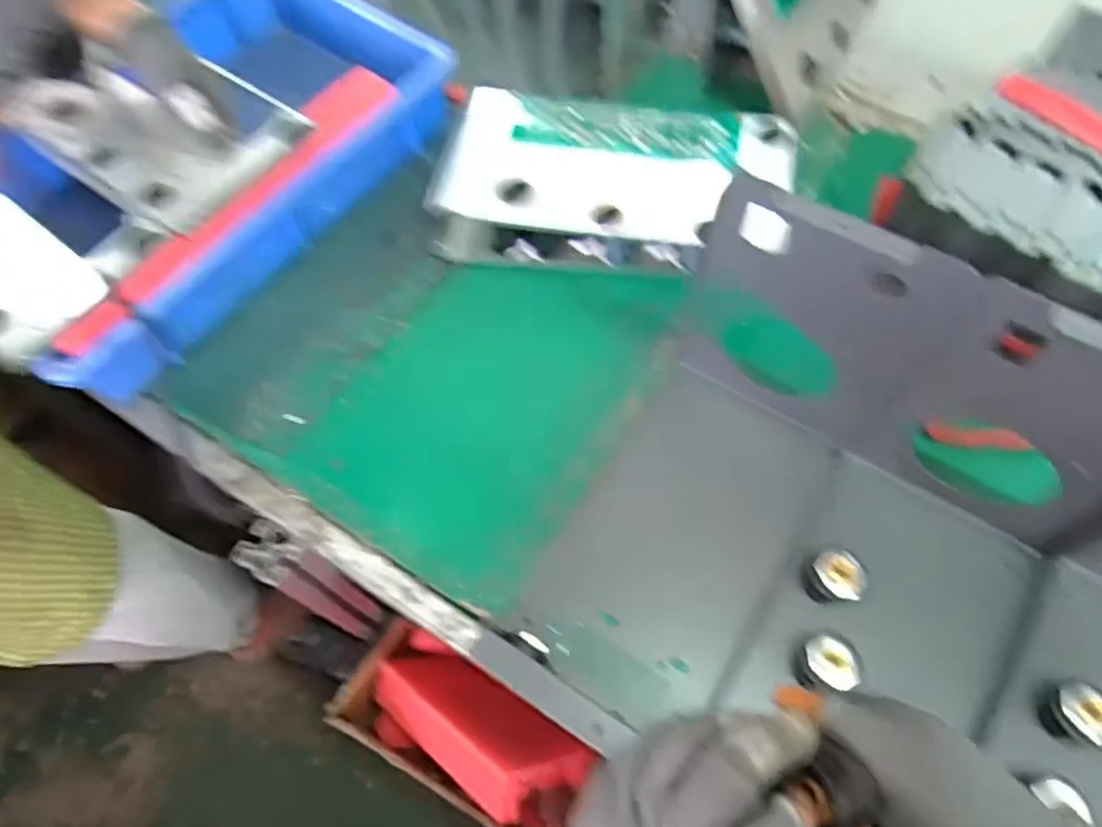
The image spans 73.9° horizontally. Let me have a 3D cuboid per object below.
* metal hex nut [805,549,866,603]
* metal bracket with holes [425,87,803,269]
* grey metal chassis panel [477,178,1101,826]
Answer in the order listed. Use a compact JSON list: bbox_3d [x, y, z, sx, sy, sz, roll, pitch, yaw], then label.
[{"bbox_3d":[0.198,0.113,0.508,0.034,0.026,0.031,6,64,5],"label":"metal hex nut"},{"bbox_3d":[0.054,-0.201,0.634,0.284,0.091,0.131,7,64,6],"label":"metal bracket with holes"},{"bbox_3d":[0.288,0.136,0.394,0.616,0.233,0.288,26,67,14],"label":"grey metal chassis panel"}]

